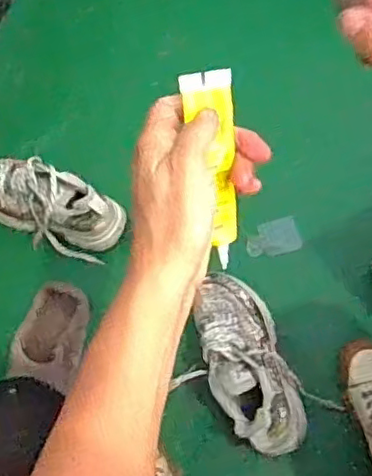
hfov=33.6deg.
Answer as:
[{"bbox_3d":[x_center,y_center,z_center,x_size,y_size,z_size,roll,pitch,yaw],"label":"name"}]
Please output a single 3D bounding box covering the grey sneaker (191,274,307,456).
[{"bbox_3d":[0.080,0.157,0.815,0.108,0.077,0.246,-14,69,-5],"label":"grey sneaker"}]

